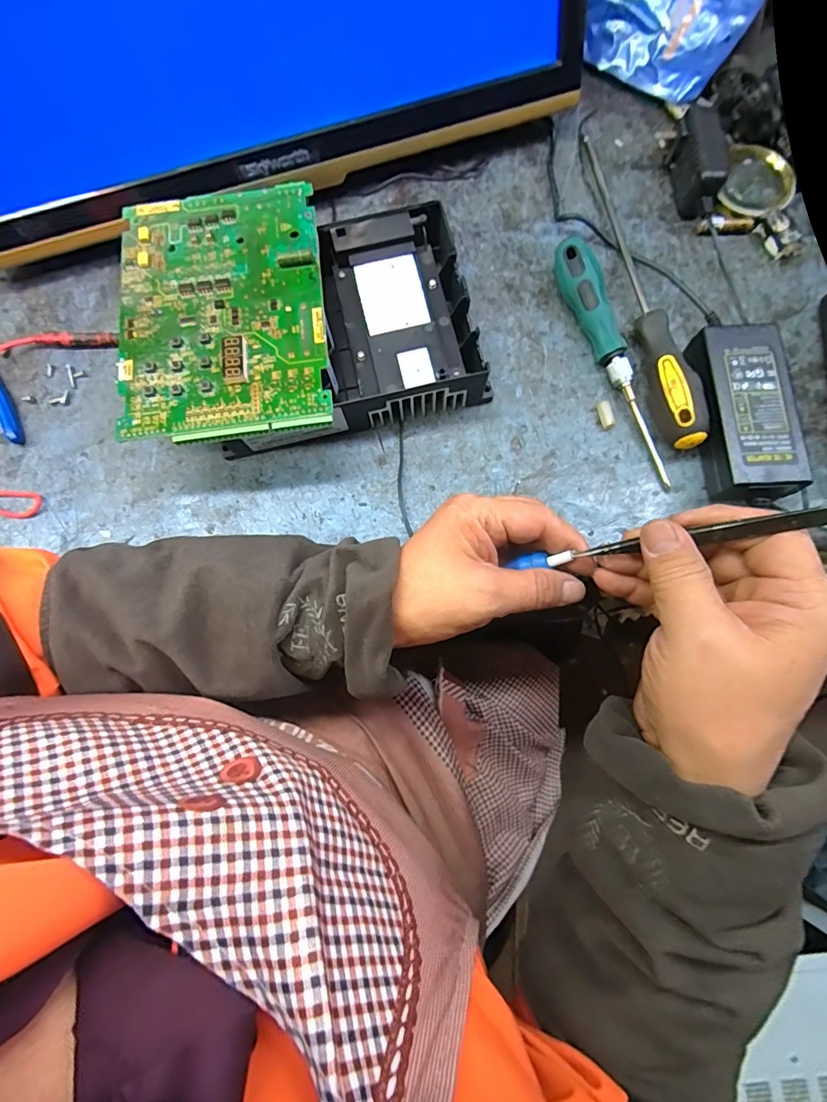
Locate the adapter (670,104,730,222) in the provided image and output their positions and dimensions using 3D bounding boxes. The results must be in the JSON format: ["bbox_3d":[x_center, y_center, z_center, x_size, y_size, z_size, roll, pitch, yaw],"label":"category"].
[{"bbox_3d":[0.232,-0.311,0.391,0.027,0.038,0.082,-3,79,-2],"label":"adapter"}]

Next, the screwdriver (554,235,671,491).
[{"bbox_3d":[0.151,-0.143,0.359,0.024,0.033,0.196,-19,80,-5],"label":"screwdriver"}]

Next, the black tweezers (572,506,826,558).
[{"bbox_3d":[0.138,-0.007,0.241,0.115,0.007,0.007,-12,76,39],"label":"black tweezers"}]

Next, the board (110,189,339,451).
[{"bbox_3d":[-0.133,-0.168,0.326,0.138,0.019,0.194,-6,79,-3],"label":"board"}]

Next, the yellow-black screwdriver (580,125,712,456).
[{"bbox_3d":[0.178,-0.221,0.373,0.030,0.035,0.300,-5,79,-3],"label":"yellow-black screwdriver"}]

